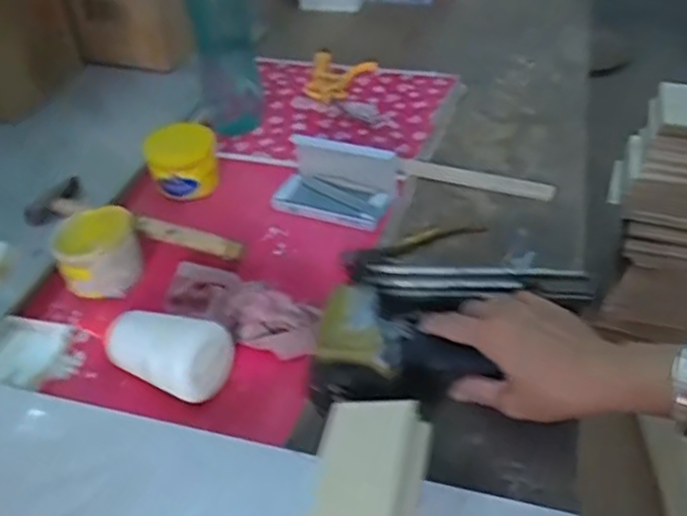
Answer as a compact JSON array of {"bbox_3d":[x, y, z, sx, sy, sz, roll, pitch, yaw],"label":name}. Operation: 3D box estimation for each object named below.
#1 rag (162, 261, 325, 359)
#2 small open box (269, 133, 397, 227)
[{"bbox_3d":[-0.097,0.042,0.626,0.182,0.042,0.071,28,47,30],"label":"rag"},{"bbox_3d":[-0.008,-0.099,0.758,0.134,0.056,0.125,8,40,11],"label":"small open box"}]

